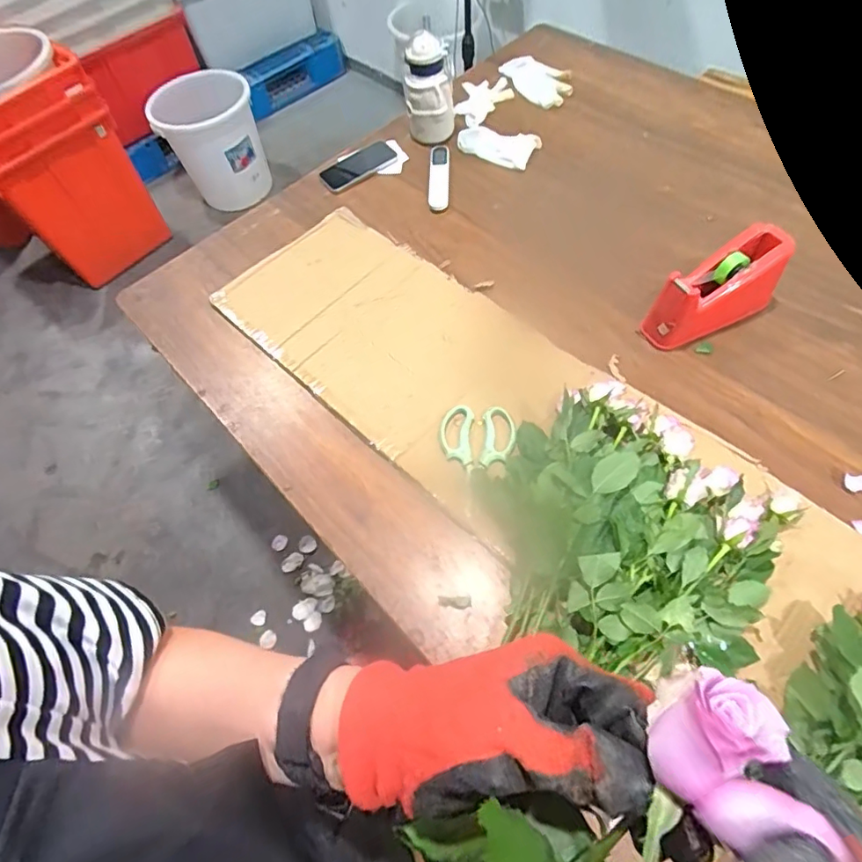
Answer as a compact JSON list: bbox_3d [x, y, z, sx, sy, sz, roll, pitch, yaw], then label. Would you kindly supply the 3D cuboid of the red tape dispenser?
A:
[{"bbox_3d":[0.441,-0.220,0.790,0.252,0.113,0.092,-33,60,-6],"label":"red tape dispenser"}]

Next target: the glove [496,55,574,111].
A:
[{"bbox_3d":[0.296,-0.941,1.385,0.160,0.014,0.275,-18,57,-12],"label":"glove"}]

